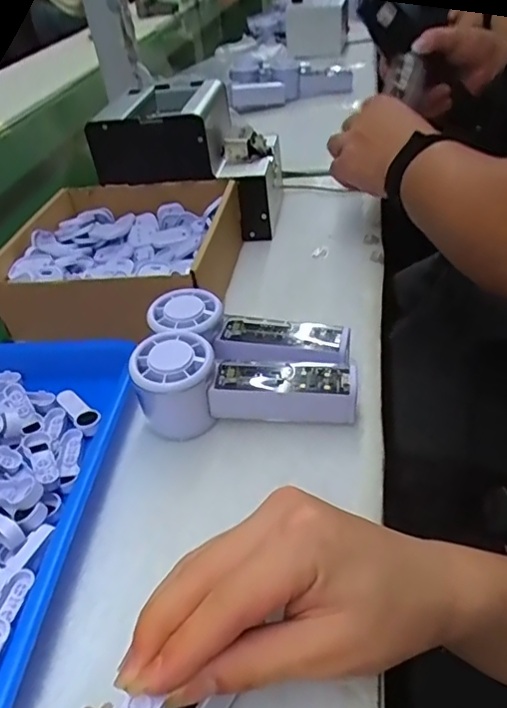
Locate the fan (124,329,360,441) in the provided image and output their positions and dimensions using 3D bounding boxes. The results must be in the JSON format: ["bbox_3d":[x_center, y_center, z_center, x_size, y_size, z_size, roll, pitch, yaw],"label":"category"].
[{"bbox_3d":[-0.006,0.021,0.395,0.150,0.059,0.052,-5,38,4],"label":"fan"}]

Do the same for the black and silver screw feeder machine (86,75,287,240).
[{"bbox_3d":[-0.067,-0.229,0.653,0.183,0.139,0.153,0,38,10],"label":"black and silver screw feeder machine"}]

